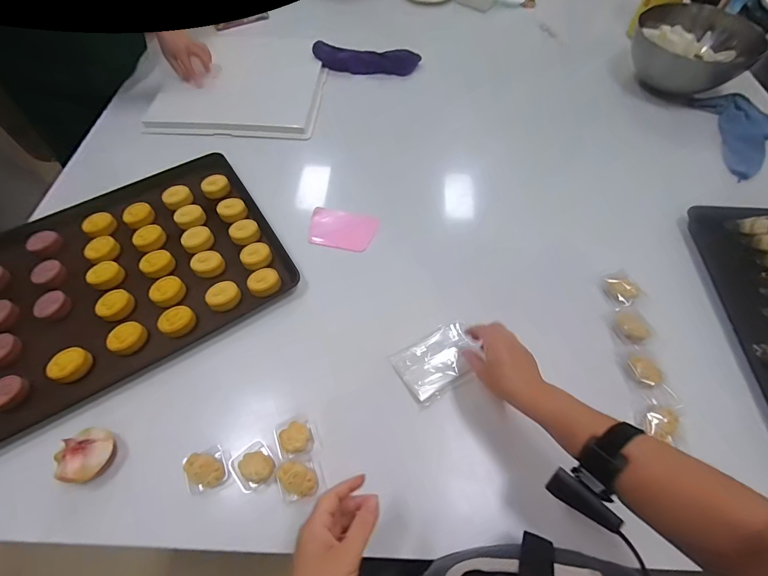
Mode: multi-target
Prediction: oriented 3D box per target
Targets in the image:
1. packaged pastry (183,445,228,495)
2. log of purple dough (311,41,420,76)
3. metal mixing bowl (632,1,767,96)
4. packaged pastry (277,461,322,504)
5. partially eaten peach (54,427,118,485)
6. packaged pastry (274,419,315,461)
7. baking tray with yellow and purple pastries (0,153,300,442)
[{"bbox_3d":[-0.232,0.237,0.488,0.045,0.032,0.046,-20,61,-12],"label":"packaged pastry"},{"bbox_3d":[-0.047,-0.612,1.004,0.283,0.060,0.050,4,59,3],"label":"log of purple dough"},{"bbox_3d":[0.768,-0.595,0.934,0.239,0.131,0.239,0,59,0],"label":"metal mixing bowl"},{"bbox_3d":[-0.109,0.249,0.484,0.046,0.040,0.043,-16,60,-9],"label":"packaged pastry"},{"bbox_3d":[-0.382,0.212,0.477,0.058,0.050,0.058,-36,65,-20],"label":"partially eaten peach"},{"bbox_3d":[-0.120,0.202,0.502,0.047,0.020,0.044,-18,60,-10],"label":"packaged pastry"},{"bbox_3d":[-0.483,-0.004,0.630,0.590,0.052,0.377,-31,64,-17],"label":"baking tray with yellow and purple pastries"}]

